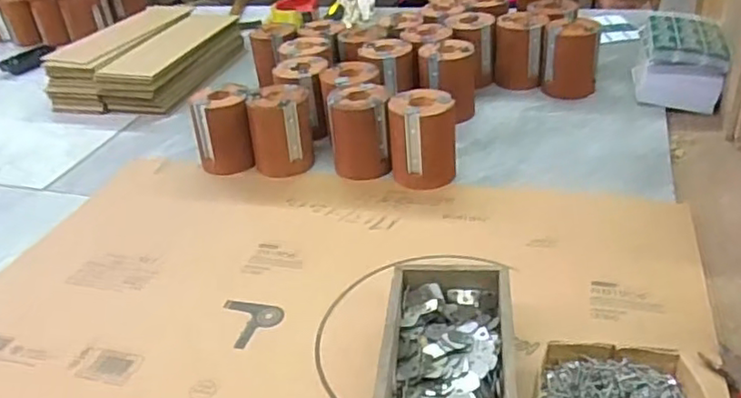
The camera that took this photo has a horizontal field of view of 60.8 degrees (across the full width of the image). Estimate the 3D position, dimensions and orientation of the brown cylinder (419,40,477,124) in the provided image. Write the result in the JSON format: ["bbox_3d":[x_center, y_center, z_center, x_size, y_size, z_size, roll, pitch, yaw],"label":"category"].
[{"bbox_3d":[0.111,-0.165,0.907,0.067,0.106,0.069,-3,33,2],"label":"brown cylinder"}]

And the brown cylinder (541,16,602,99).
[{"bbox_3d":[0.300,-0.211,0.950,0.078,0.107,0.077,3,34,12],"label":"brown cylinder"}]

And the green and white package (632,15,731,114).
[{"bbox_3d":[0.447,-0.197,0.917,0.107,0.101,0.143,6,35,16],"label":"green and white package"}]

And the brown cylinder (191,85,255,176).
[{"bbox_3d":[-0.194,-0.090,0.841,0.077,0.102,0.074,-14,34,-14],"label":"brown cylinder"}]

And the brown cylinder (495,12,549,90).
[{"bbox_3d":[0.237,-0.230,0.992,0.071,0.109,0.066,9,36,20],"label":"brown cylinder"}]

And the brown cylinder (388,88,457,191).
[{"bbox_3d":[0.064,-0.071,0.772,0.078,0.101,0.069,-6,33,-1],"label":"brown cylinder"}]

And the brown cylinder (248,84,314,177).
[{"bbox_3d":[-0.114,-0.085,0.817,0.079,0.100,0.087,-8,33,-5],"label":"brown cylinder"}]

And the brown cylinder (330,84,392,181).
[{"bbox_3d":[-0.013,-0.086,0.807,0.073,0.103,0.075,-6,33,-1],"label":"brown cylinder"}]

